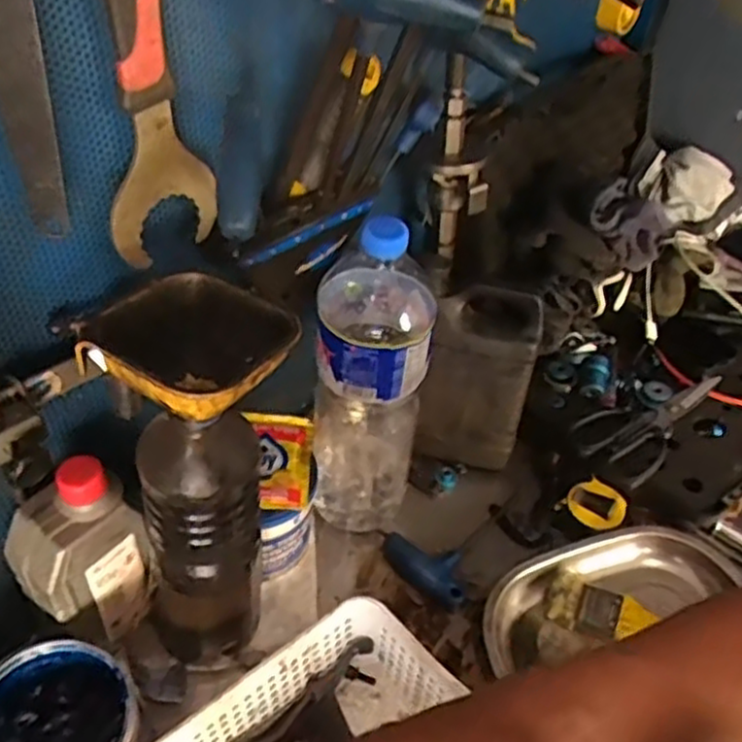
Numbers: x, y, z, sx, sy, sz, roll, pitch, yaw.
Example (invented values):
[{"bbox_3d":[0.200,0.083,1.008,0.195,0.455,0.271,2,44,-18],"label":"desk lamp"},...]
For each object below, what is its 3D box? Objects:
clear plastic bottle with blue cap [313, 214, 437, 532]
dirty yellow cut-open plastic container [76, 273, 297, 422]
[{"bbox_3d":[0.000,0.014,0.612,0.091,0.311,0.098,6,44,1],"label":"clear plastic bottle with blue cap"},{"bbox_3d":[-0.099,-0.008,0.411,0.095,0.050,0.096,25,47,20],"label":"dirty yellow cut-open plastic container"}]

